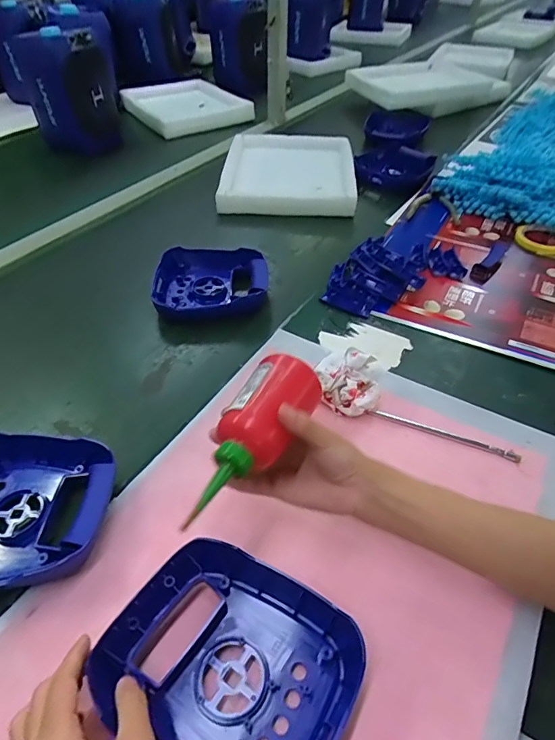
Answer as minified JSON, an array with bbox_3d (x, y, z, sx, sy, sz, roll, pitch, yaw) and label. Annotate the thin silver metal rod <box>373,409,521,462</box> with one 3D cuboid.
[{"bbox_3d":[0.194,0.076,0.534,0.168,0.012,0.010,18,48,14],"label":"thin silver metal rod"}]

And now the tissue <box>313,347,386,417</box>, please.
[{"bbox_3d":[0.084,0.015,0.551,0.081,0.066,0.058,13,47,10],"label":"tissue"}]

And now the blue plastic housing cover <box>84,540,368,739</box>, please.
[{"bbox_3d":[-0.038,0.231,0.349,0.179,0.038,0.169,29,51,23],"label":"blue plastic housing cover"}]

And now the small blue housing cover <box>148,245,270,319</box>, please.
[{"bbox_3d":[-0.110,-0.138,0.736,0.185,0.048,0.160,2,46,0],"label":"small blue housing cover"}]

